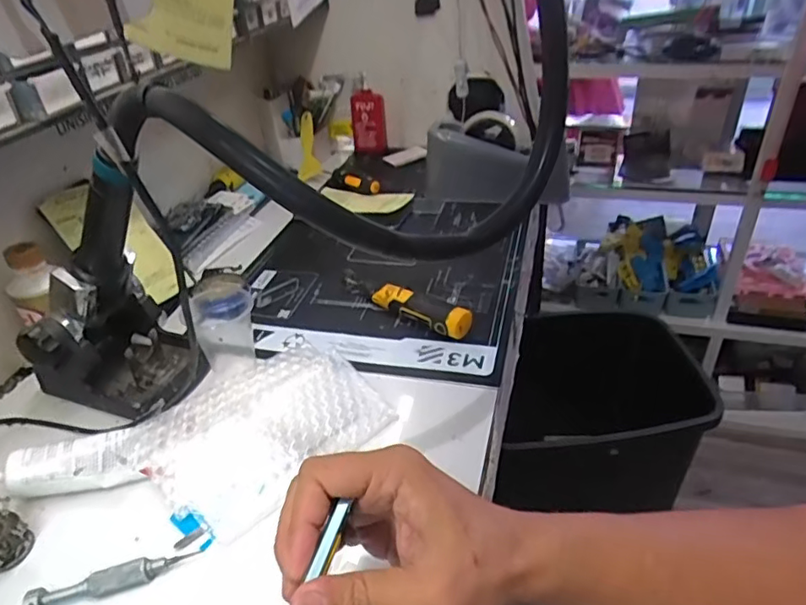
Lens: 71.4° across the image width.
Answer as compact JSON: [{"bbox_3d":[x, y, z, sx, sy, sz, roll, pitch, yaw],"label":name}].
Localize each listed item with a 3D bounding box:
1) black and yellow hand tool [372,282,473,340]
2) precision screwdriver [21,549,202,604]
[{"bbox_3d":[0.017,0.008,0.583,0.116,0.031,0.025,20,41,32],"label":"black and yellow hand tool"},{"bbox_3d":[-0.193,0.185,0.373,0.104,0.014,0.016,-14,35,-13],"label":"precision screwdriver"}]

